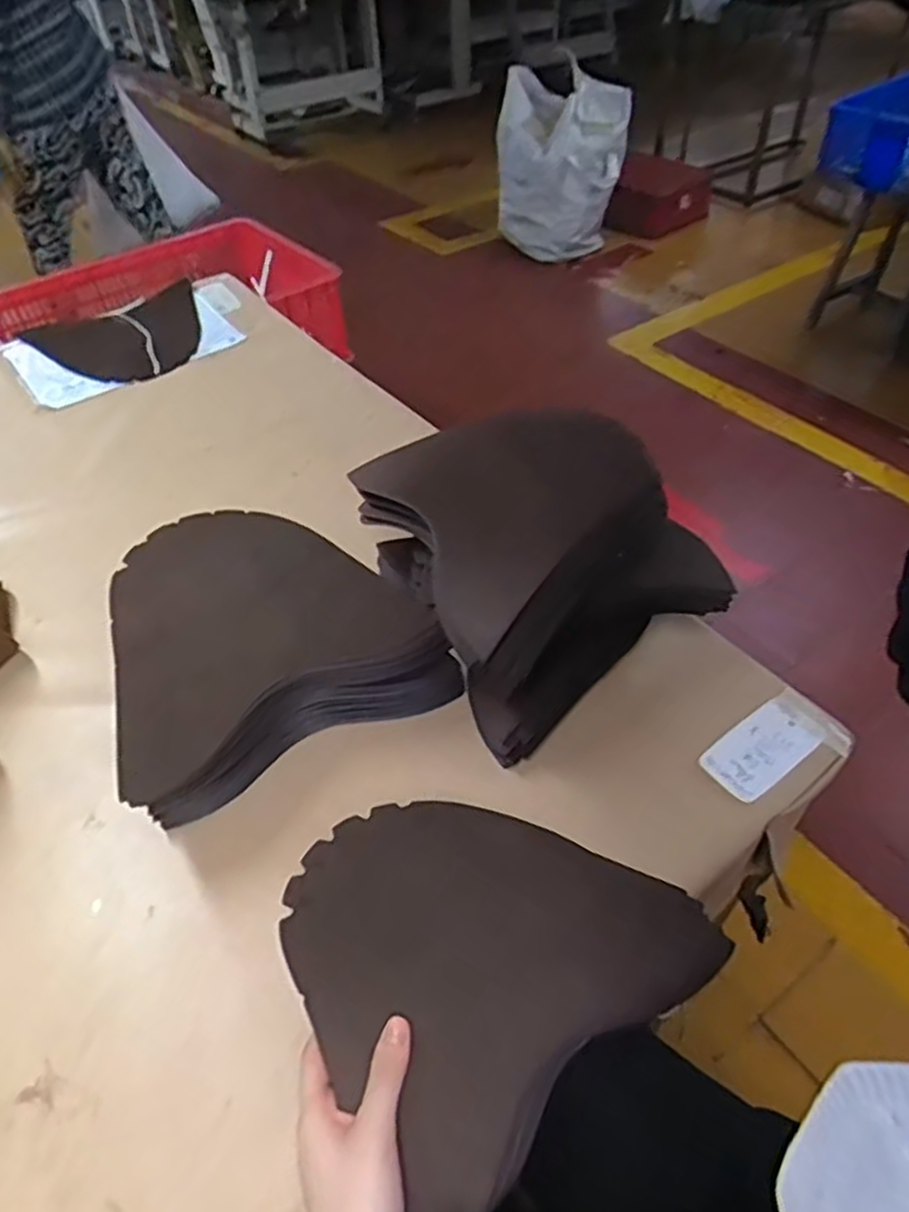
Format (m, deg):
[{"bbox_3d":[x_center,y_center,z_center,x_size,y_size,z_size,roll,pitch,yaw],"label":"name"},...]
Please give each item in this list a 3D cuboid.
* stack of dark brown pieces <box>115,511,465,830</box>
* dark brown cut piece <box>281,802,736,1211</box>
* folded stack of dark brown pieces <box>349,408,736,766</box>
[{"bbox_3d":[-0.156,0.029,0.622,0.251,0.132,0.201,-25,52,-18],"label":"stack of dark brown pieces"},{"bbox_3d":[0.016,0.205,0.477,0.229,0.027,0.210,-33,54,-24],"label":"dark brown cut piece"},{"bbox_3d":[0.062,-0.052,0.632,0.231,0.159,0.240,-28,53,-21],"label":"folded stack of dark brown pieces"}]

